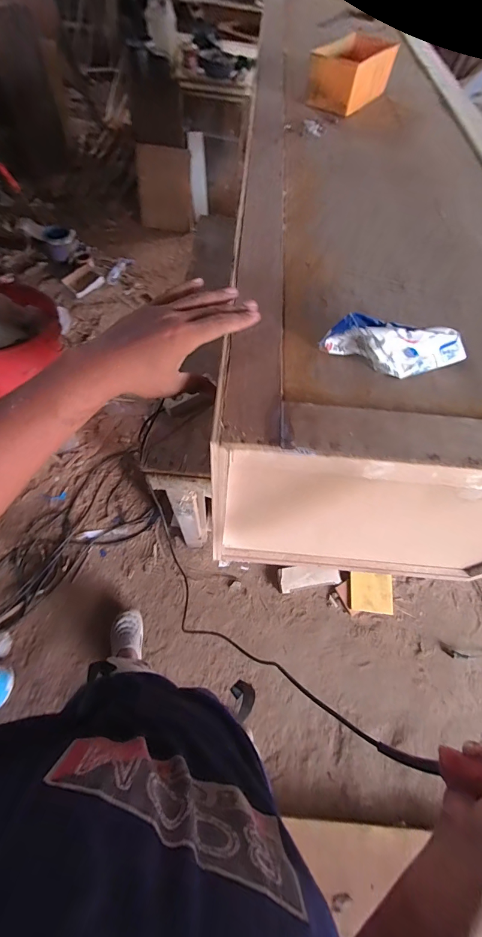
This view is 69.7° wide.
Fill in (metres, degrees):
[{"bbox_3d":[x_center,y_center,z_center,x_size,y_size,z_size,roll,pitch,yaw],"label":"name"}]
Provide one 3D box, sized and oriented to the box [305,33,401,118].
[{"bbox_3d":[0.265,-0.955,0.833,0.129,0.093,0.254,34,64,14],"label":"box"}]

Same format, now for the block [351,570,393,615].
[{"bbox_3d":[0.585,0.551,1.536,0.203,0.026,0.169,8,86,-3],"label":"block"}]

